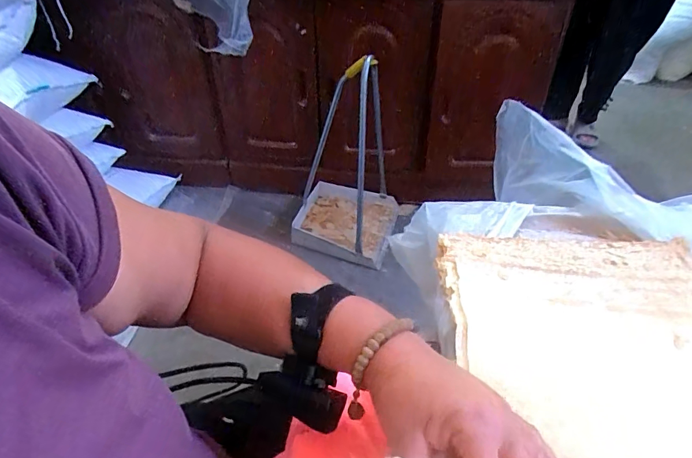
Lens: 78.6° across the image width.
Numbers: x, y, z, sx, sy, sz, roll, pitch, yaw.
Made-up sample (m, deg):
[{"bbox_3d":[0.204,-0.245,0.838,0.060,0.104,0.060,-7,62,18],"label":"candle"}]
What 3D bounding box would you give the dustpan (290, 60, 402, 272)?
[{"bbox_3d":[0.001,-0.187,1.166,0.297,0.519,0.302,4,41,5],"label":"dustpan"}]

